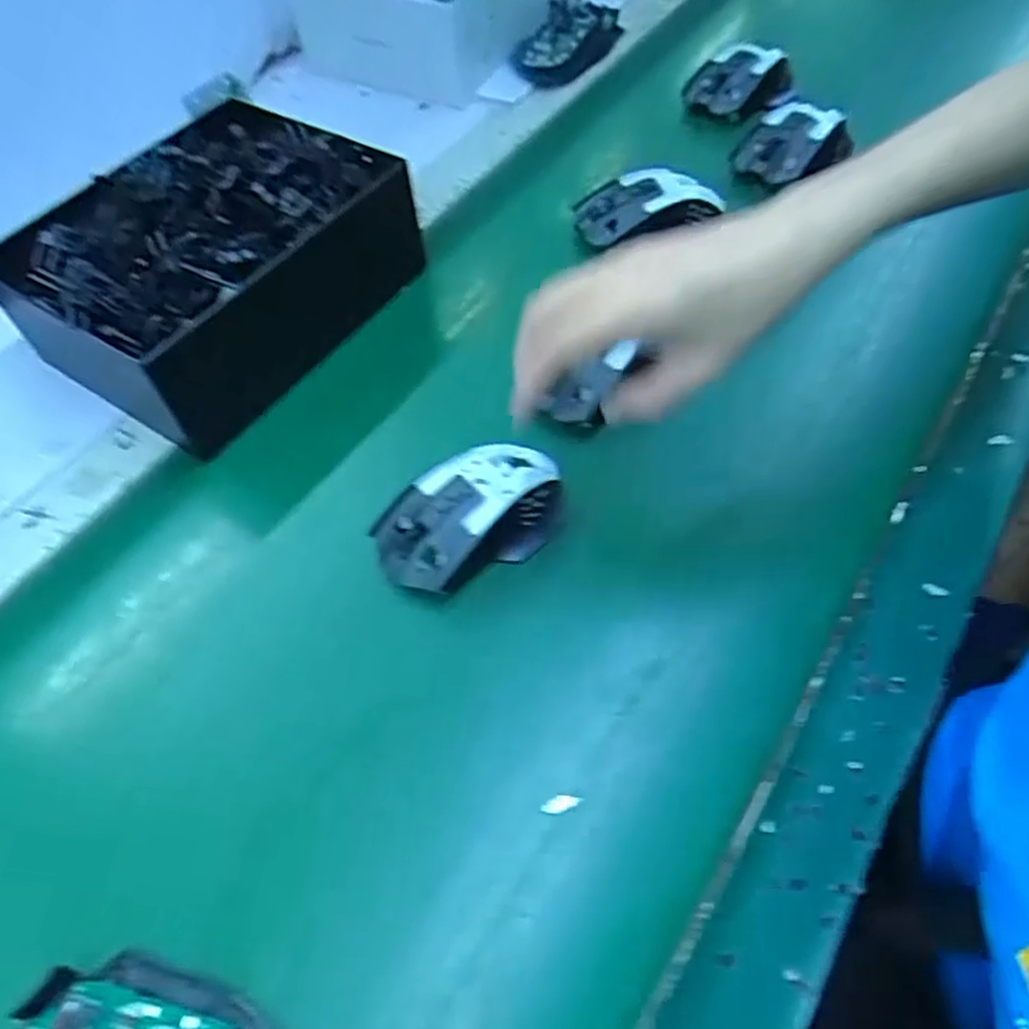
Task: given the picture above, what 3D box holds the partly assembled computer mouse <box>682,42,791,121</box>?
[{"bbox_3d":[0.191,-0.372,0.649,0.056,0.029,0.083,38,65,25],"label":"partly assembled computer mouse"}]

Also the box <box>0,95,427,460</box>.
[{"bbox_3d":[-0.200,-0.177,0.520,0.183,0.103,0.230,31,63,22],"label":"box"}]

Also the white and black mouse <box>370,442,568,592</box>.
[{"bbox_3d":[-0.022,-0.003,0.429,0.114,0.035,0.065,-32,59,-18],"label":"white and black mouse"}]

